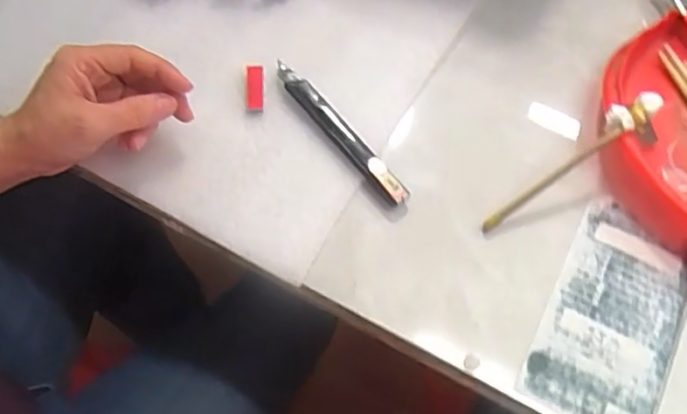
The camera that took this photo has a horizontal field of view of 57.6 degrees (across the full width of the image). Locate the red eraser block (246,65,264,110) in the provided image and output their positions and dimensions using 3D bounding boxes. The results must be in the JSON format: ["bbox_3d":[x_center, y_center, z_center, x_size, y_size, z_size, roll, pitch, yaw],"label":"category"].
[{"bbox_3d":[-0.064,-0.086,0.453,0.013,0.004,0.037,-2,64,-2],"label":"red eraser block"}]

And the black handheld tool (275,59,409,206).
[{"bbox_3d":[-0.004,-0.053,0.440,0.017,0.011,0.138,-34,69,-17],"label":"black handheld tool"}]

